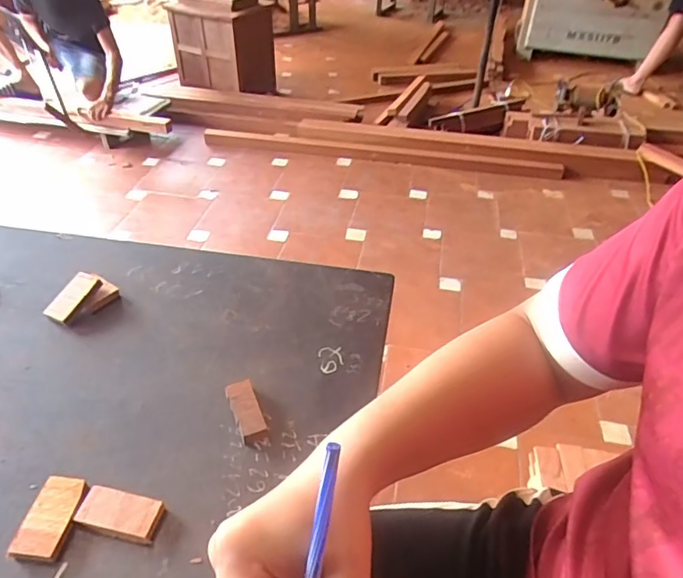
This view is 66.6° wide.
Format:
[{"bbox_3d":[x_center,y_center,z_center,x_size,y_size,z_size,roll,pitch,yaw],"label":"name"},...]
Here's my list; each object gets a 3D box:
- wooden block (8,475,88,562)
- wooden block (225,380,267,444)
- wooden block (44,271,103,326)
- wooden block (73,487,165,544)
[{"bbox_3d":[-0.201,0.158,0.361,0.033,0.009,0.056,1,41,-1],"label":"wooden block"},{"bbox_3d":[-0.079,0.100,0.430,0.022,0.011,0.055,-17,44,-20],"label":"wooden block"},{"bbox_3d":[-0.267,0.007,0.518,0.025,0.012,0.056,19,59,19],"label":"wooden block"},{"bbox_3d":[-0.154,0.157,0.361,0.055,0.010,0.027,8,41,7],"label":"wooden block"}]

